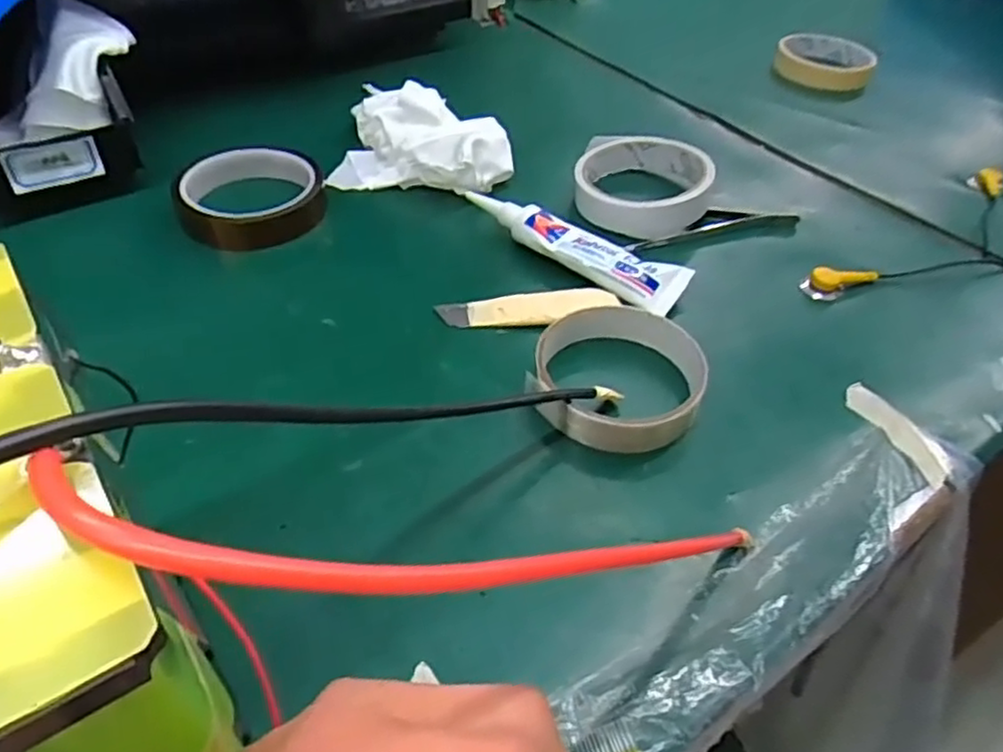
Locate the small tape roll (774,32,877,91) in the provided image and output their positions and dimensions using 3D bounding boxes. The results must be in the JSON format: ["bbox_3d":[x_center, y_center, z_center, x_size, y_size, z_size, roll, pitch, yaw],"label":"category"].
[{"bbox_3d":[0.286,-0.280,0.632,0.082,0.026,0.076,2,46,-2],"label":"small tape roll"}]

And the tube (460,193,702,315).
[{"bbox_3d":[0.043,-0.080,0.422,0.141,0.017,0.033,30,51,22],"label":"tube"}]

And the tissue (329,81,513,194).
[{"bbox_3d":[-0.054,-0.159,0.485,0.125,0.047,0.073,14,47,9],"label":"tissue"}]

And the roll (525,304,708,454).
[{"bbox_3d":[0.058,-0.001,0.354,0.080,0.026,0.082,2,46,-2],"label":"roll"}]

